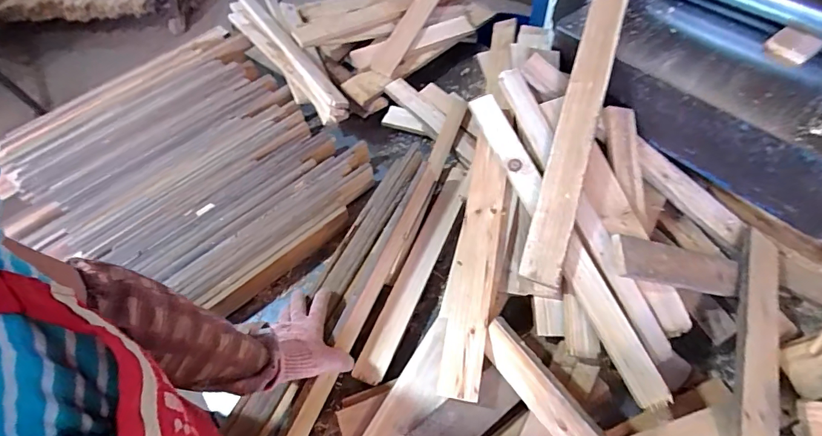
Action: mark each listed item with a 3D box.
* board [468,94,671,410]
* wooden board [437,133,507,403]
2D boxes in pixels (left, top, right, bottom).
[{"bbox_3d":[0.223,0.020,0.650,0.050,0.027,0.521,-20,69,-10],"label":"board"},{"bbox_3d":[0.098,0.065,0.667,0.070,0.030,0.404,4,68,22],"label":"wooden board"}]

